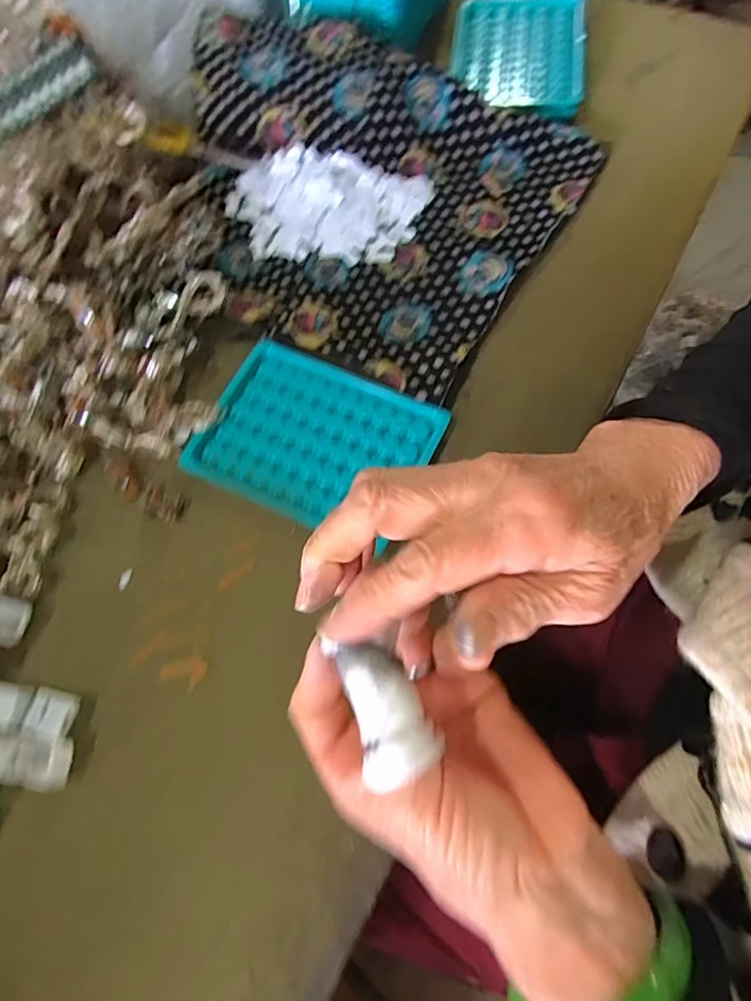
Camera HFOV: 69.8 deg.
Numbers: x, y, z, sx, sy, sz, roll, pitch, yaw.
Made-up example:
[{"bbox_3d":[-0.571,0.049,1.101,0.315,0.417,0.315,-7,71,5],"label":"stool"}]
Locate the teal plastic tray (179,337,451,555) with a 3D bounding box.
[{"bbox_3d":[-0.035,-0.036,0.314,0.129,0.007,0.096,22,72,11],"label":"teal plastic tray"}]

